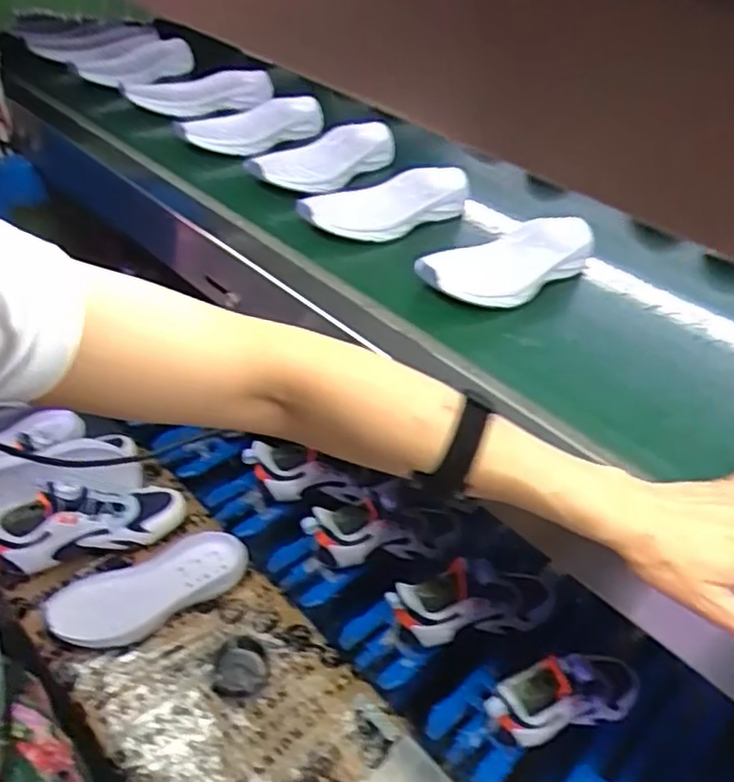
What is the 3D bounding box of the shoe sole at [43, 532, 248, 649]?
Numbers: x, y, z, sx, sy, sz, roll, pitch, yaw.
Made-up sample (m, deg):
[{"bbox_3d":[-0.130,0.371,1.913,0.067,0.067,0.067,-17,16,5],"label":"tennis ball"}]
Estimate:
[{"bbox_3d":[-0.248,0.229,0.787,0.217,0.025,0.096,-17,44,-25],"label":"shoe sole"}]

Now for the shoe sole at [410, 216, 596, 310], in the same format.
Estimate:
[{"bbox_3d":[0.142,-0.129,0.682,0.201,0.038,0.095,-26,48,-33],"label":"shoe sole"}]

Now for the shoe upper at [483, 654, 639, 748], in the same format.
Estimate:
[{"bbox_3d":[0.215,0.325,0.735,0.194,0.099,0.065,5,35,-29],"label":"shoe upper"}]

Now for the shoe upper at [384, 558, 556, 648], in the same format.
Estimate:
[{"bbox_3d":[0.124,0.246,0.809,0.212,0.111,0.077,5,36,-25],"label":"shoe upper"}]

